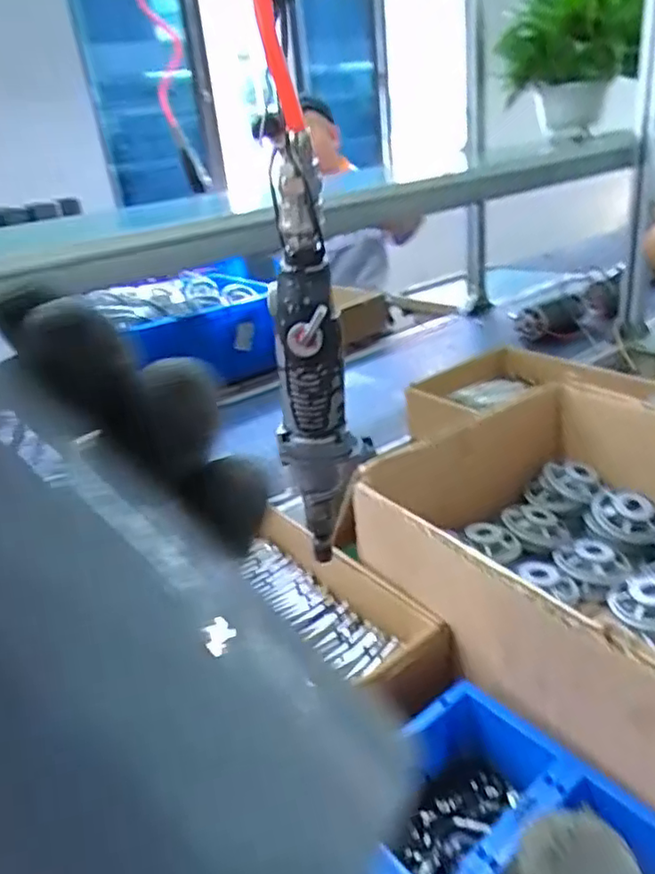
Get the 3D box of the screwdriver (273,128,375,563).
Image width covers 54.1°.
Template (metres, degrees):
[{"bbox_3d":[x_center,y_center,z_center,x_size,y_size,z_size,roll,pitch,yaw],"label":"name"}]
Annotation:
[{"bbox_3d":[-0.009,-0.036,0.369,0.042,0.241,0.033,8,29,27],"label":"screwdriver"}]

